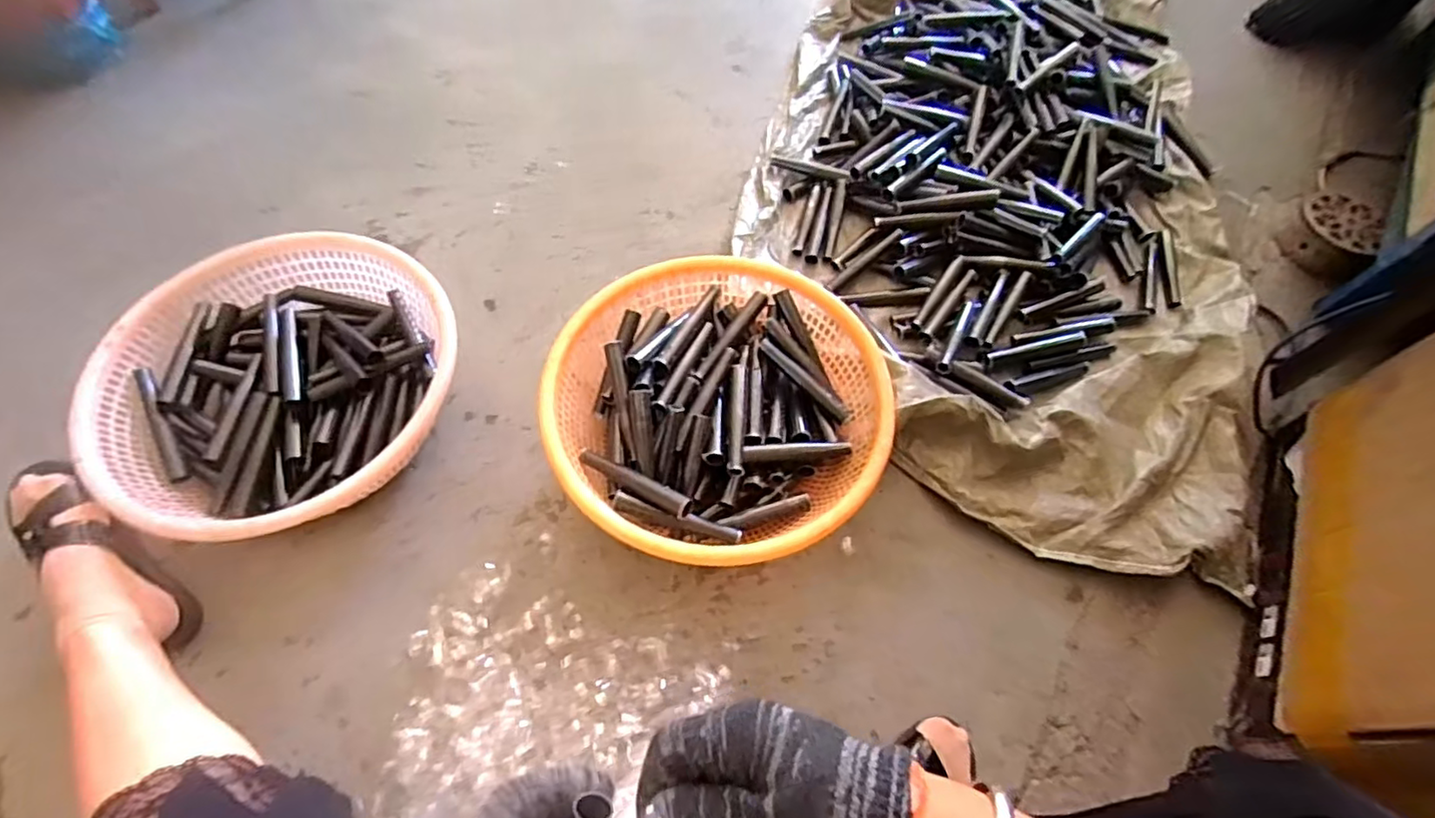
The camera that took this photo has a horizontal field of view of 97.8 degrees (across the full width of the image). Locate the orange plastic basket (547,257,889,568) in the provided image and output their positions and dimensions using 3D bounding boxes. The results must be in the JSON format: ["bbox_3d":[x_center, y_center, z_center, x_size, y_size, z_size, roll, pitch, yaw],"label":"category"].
[{"bbox_3d":[-0.004,0.004,0.792,0.387,0.134,0.391,1,62,-2],"label":"orange plastic basket"}]

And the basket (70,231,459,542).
[{"bbox_3d":[-0.529,-0.034,0.778,0.382,0.103,0.388,1,62,-2],"label":"basket"}]

